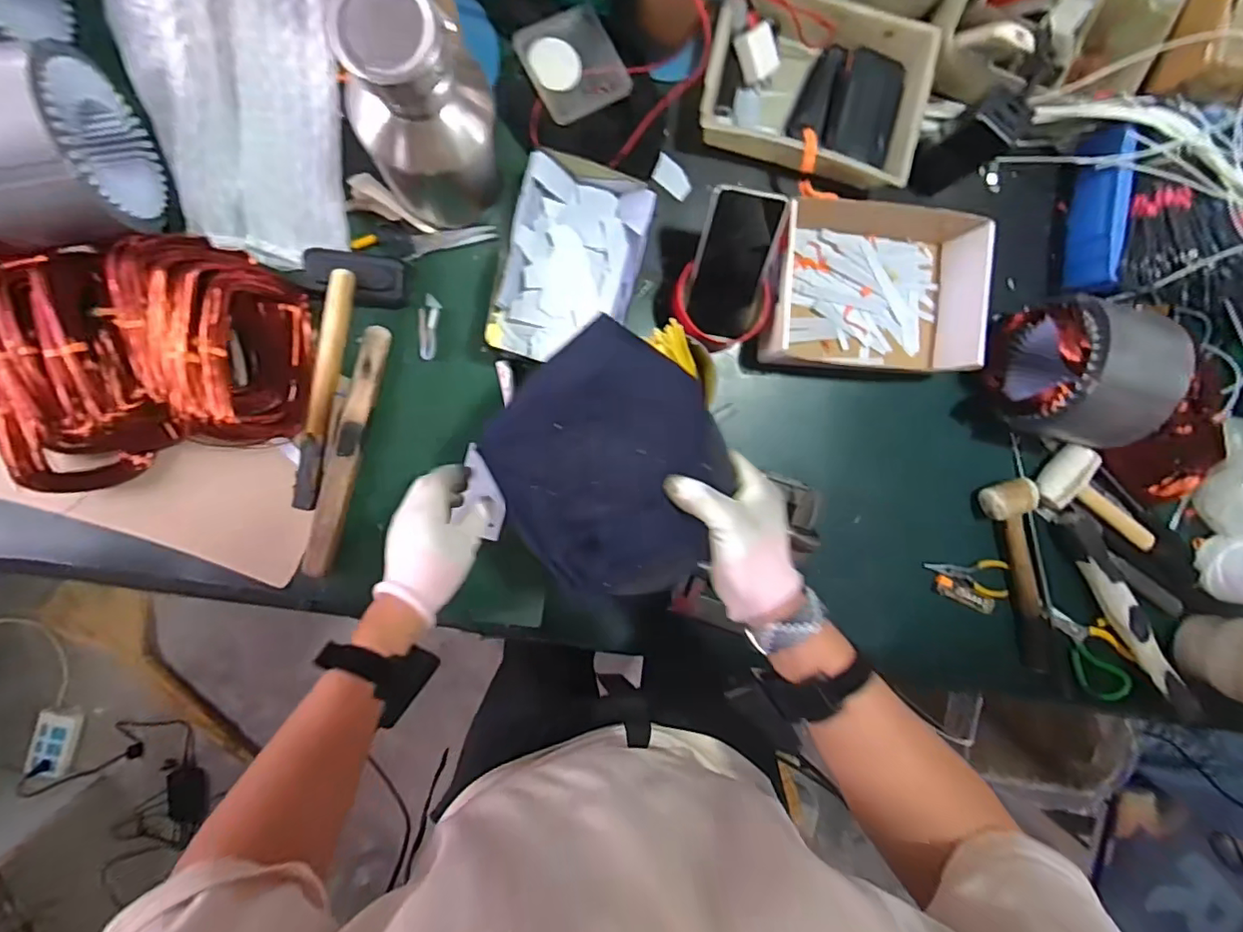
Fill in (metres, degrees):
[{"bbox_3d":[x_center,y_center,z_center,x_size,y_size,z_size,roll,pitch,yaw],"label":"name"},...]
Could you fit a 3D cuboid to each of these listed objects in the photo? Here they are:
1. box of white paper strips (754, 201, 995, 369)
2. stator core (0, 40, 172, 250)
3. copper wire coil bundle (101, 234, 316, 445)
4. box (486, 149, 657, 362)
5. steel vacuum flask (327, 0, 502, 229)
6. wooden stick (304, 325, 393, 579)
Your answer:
[{"bbox_3d":[0.290,-0.211,0.671,0.248,0.074,0.188,2,95,-7],"label":"box of white paper strips"},{"bbox_3d":[-0.516,-0.283,0.515,0.112,0.138,0.149,-11,96,-5],"label":"stator core"},{"bbox_3d":[-0.407,-0.124,0.576,0.157,0.083,0.190,5,94,-7],"label":"copper wire coil bundle"},{"bbox_3d":[-0.054,-0.220,0.630,0.142,0.060,0.222,17,93,-8],"label":"box"},{"bbox_3d":[-0.168,-0.312,0.509,0.125,0.227,0.113,12,94,-7],"label":"steel vacuum flask"},{"bbox_3d":[-0.300,-0.018,0.631,0.034,0.035,0.273,12,94,-7],"label":"wooden stick"}]

